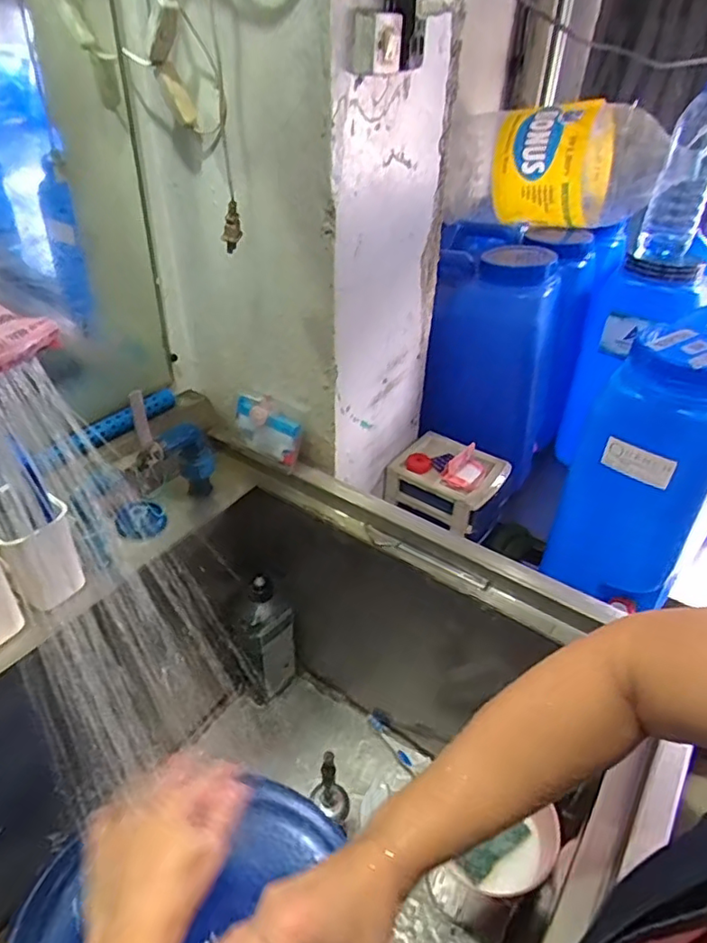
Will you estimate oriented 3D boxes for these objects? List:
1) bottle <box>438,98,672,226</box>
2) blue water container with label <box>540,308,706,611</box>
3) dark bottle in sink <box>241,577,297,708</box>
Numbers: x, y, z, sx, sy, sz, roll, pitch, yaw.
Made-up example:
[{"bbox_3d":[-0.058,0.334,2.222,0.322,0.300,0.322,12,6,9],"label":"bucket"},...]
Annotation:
[{"bbox_3d":[0.344,-0.561,1.085,0.364,0.192,0.196,6,38,5],"label":"bottle"},{"bbox_3d":[0.424,-0.018,0.819,0.168,0.381,0.255,26,44,28],"label":"blue water container with label"},{"bbox_3d":[-0.129,0.261,0.896,0.075,0.227,0.063,0,38,-3],"label":"dark bottle in sink"}]

